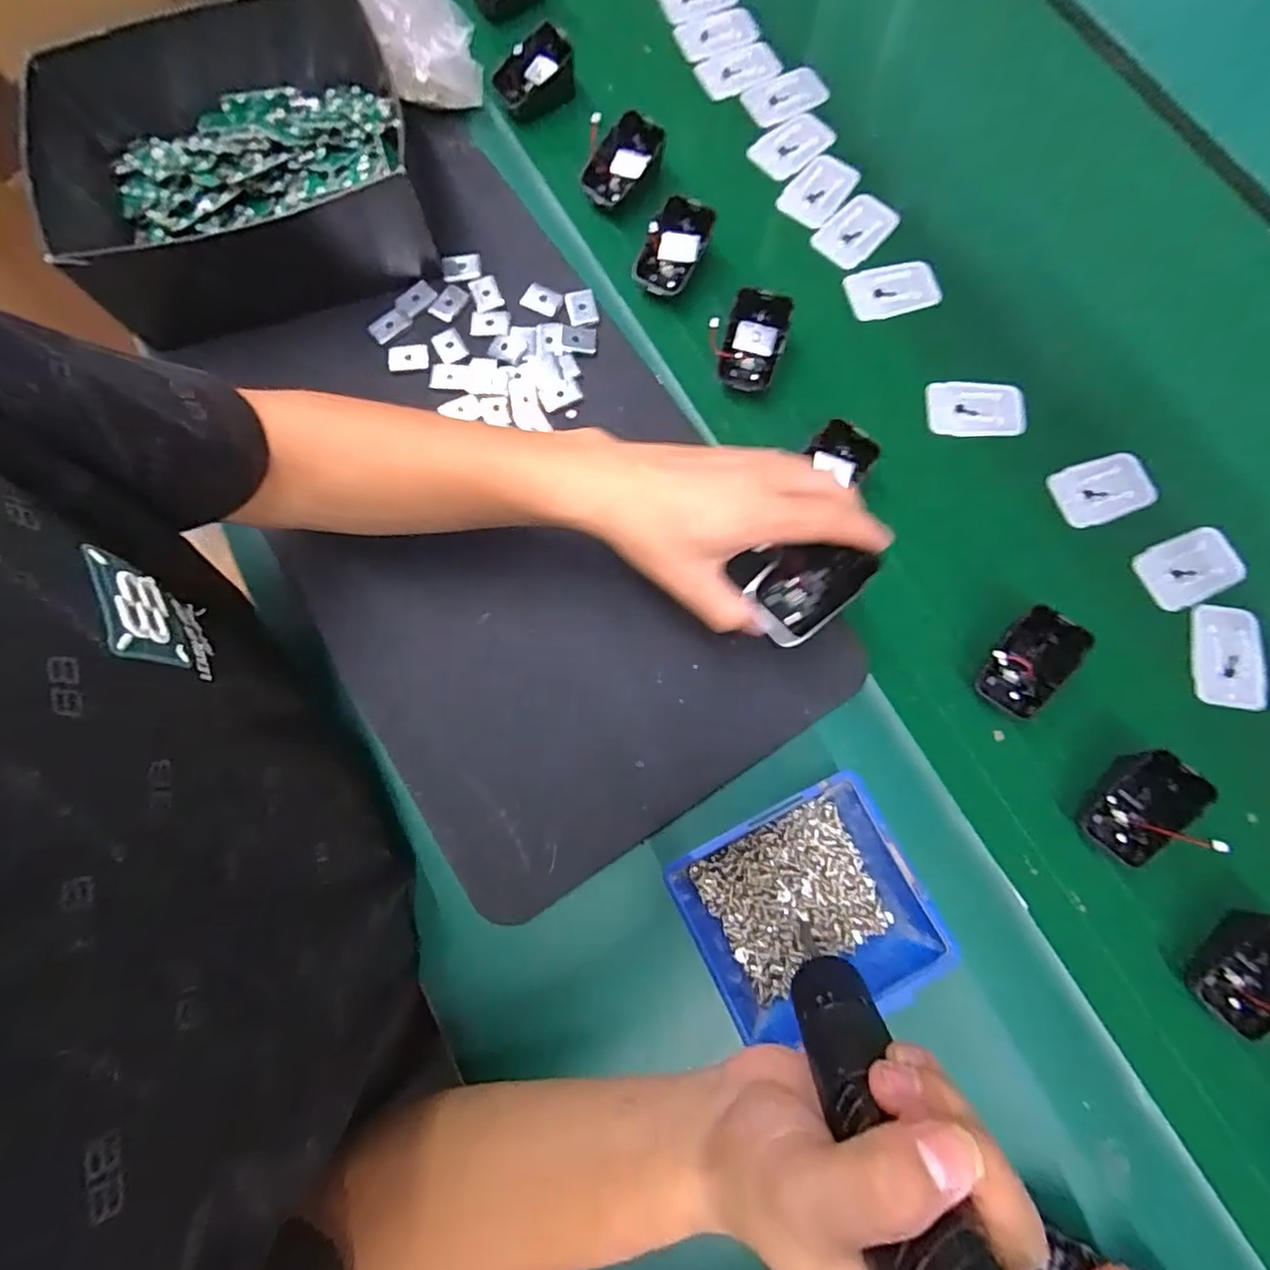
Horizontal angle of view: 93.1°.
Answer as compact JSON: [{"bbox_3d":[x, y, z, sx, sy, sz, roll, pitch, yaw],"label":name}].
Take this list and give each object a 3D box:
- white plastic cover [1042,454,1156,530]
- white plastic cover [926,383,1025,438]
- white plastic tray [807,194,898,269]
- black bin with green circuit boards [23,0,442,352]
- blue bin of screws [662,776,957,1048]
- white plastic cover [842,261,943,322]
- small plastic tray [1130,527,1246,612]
[{"bbox_3d":[0.342,-0.106,0.440,0.065,0.010,0.046,-16,79,-2],"label":"white plastic cover"},{"bbox_3d":[0.259,-0.171,0.458,0.072,0.013,0.040,5,80,2],"label":"white plastic cover"},{"bbox_3d":[0.183,-0.334,0.496,0.066,0.008,0.043,-44,81,-6],"label":"white plastic tray"},{"bbox_3d":[-0.293,-0.352,0.450,0.240,0.079,0.217,-15,79,-1],"label":"black bin with green circuit boards"},{"bbox_3d":[0.093,0.154,0.348,0.126,0.058,0.115,-30,81,-5],"label":"blue bin of screws"},{"bbox_3d":[0.207,-0.277,0.484,0.070,0.004,0.042,-13,89,5],"label":"white plastic cover"},{"bbox_3d":[0.394,-0.048,0.428,0.069,0.007,0.047,-27,80,-4],"label":"small plastic tray"}]

